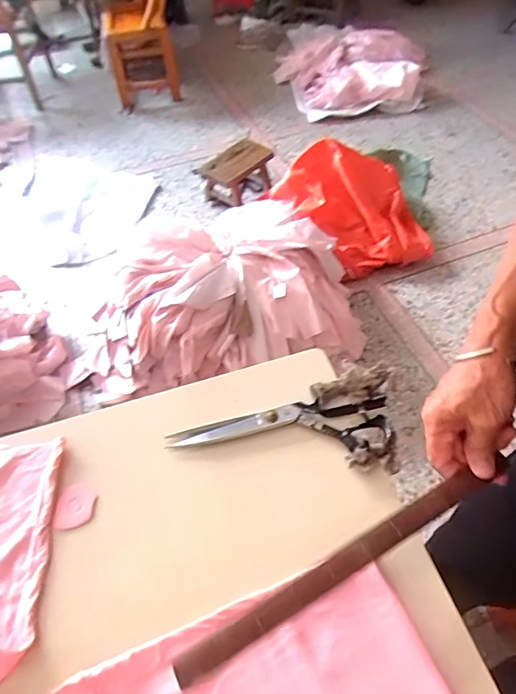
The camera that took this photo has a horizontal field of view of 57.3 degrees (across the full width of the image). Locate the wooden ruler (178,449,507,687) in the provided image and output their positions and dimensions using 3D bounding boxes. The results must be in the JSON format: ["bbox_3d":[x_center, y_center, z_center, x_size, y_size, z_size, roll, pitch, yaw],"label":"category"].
[{"bbox_3d":[0.070,0.172,0.375,0.287,0.008,0.021,-24,55,-20],"label":"wooden ruler"}]

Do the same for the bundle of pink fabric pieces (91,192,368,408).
[{"bbox_3d":[-0.108,-0.084,1.251,0.697,0.349,0.416,-26,56,-15],"label":"bundle of pink fabric pieces"}]

